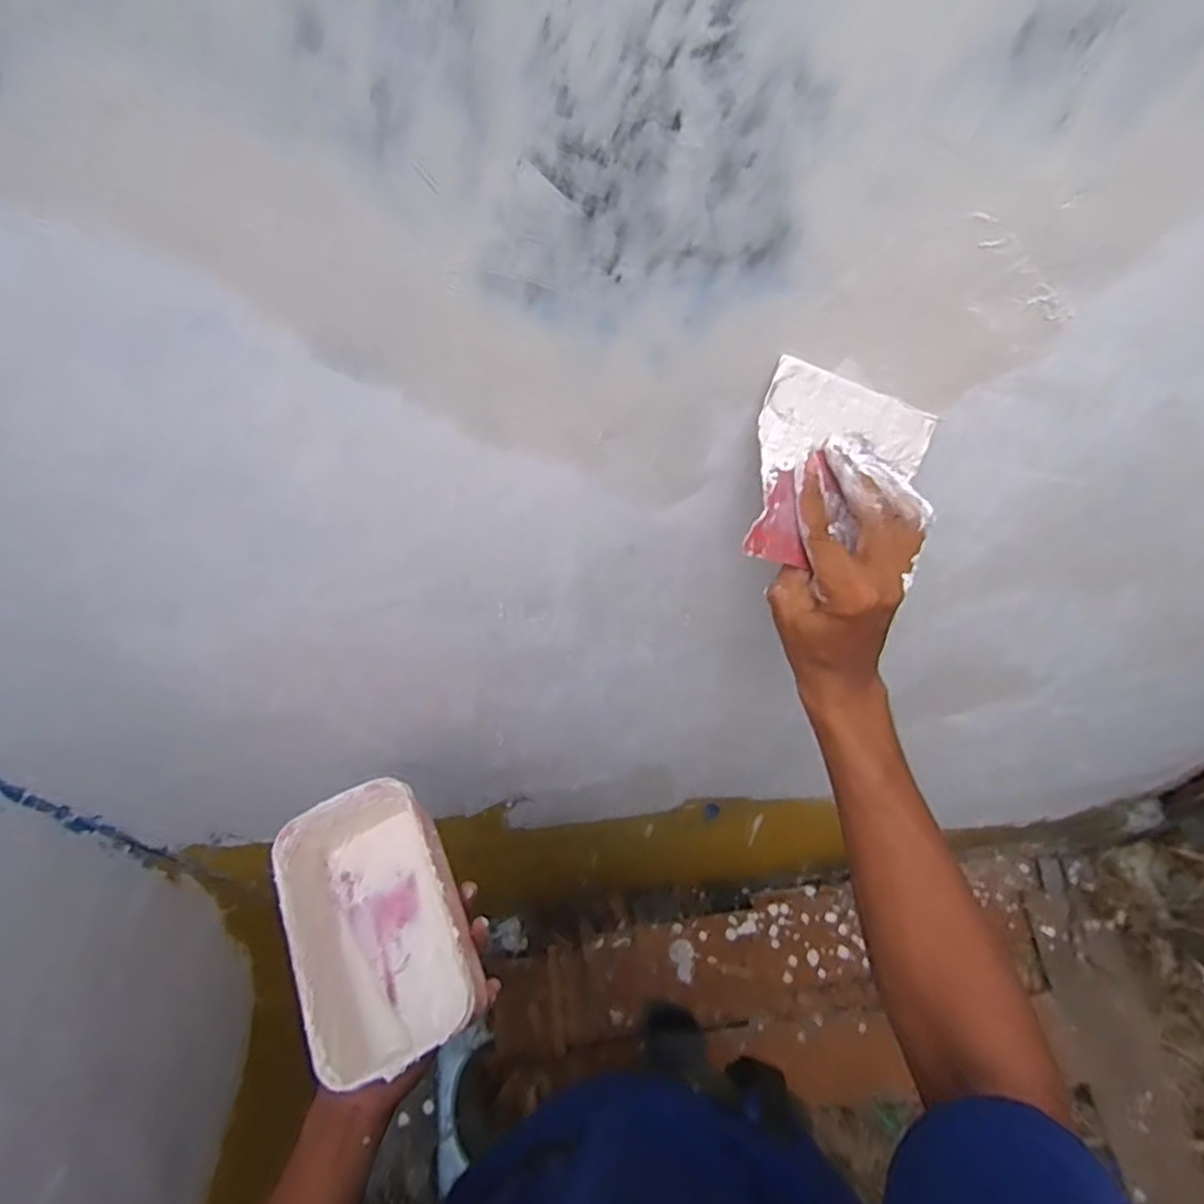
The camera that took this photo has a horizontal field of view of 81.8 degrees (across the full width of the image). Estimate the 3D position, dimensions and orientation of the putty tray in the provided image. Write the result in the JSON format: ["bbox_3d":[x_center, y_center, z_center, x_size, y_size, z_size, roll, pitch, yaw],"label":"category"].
[{"bbox_3d":[-0.167,0.243,0.525,0.106,0.093,0.186,-21,57,-12],"label":"putty tray"}]

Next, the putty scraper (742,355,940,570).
[{"bbox_3d":[0.136,-0.071,0.404,0.121,0.105,0.007,9,13,-28],"label":"putty scraper"}]

